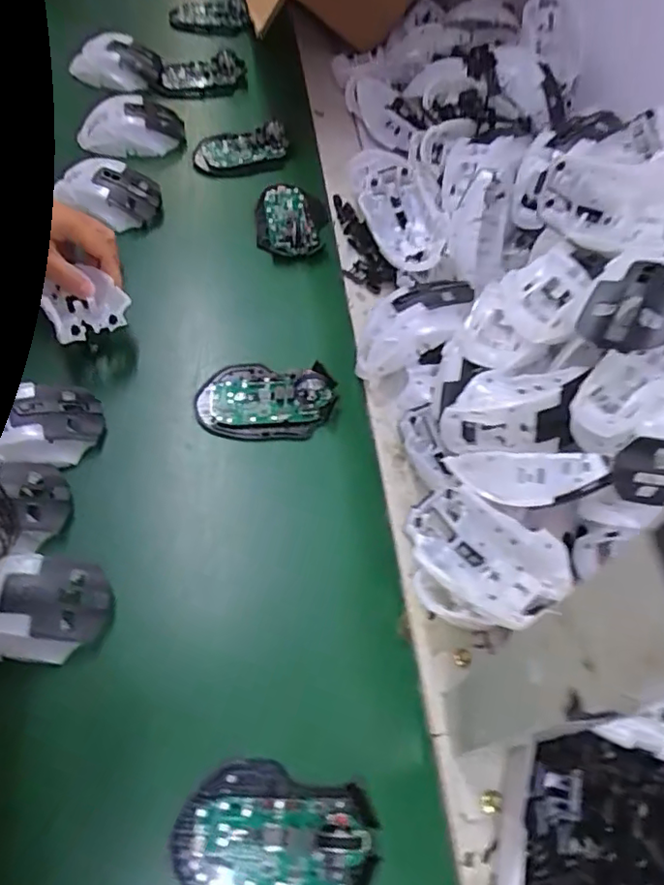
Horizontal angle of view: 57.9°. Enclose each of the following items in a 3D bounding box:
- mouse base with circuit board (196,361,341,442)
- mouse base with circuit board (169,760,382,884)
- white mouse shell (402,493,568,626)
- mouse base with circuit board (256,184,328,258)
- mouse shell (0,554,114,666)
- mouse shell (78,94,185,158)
[{"bbox_3d":[-0.056,-0.036,0.500,0.112,0.024,0.067,2,61,1],"label":"mouse base with circuit board"},{"bbox_3d":[-0.033,0.228,0.344,0.112,0.031,0.071,11,62,6],"label":"mouse base with circuit board"},{"bbox_3d":[0.094,0.080,0.389,0.101,0.032,0.076,34,66,17],"label":"white mouse shell"},{"bbox_3d":[-0.042,-0.224,0.618,0.071,0.018,0.102,-4,61,-2],"label":"mouse base with circuit board"},{"bbox_3d":[-0.205,0.107,0.391,0.108,0.026,0.063,3,61,2],"label":"mouse shell"},{"bbox_3d":[-0.228,-0.357,0.675,0.115,0.035,0.061,0,61,0],"label":"mouse shell"}]

